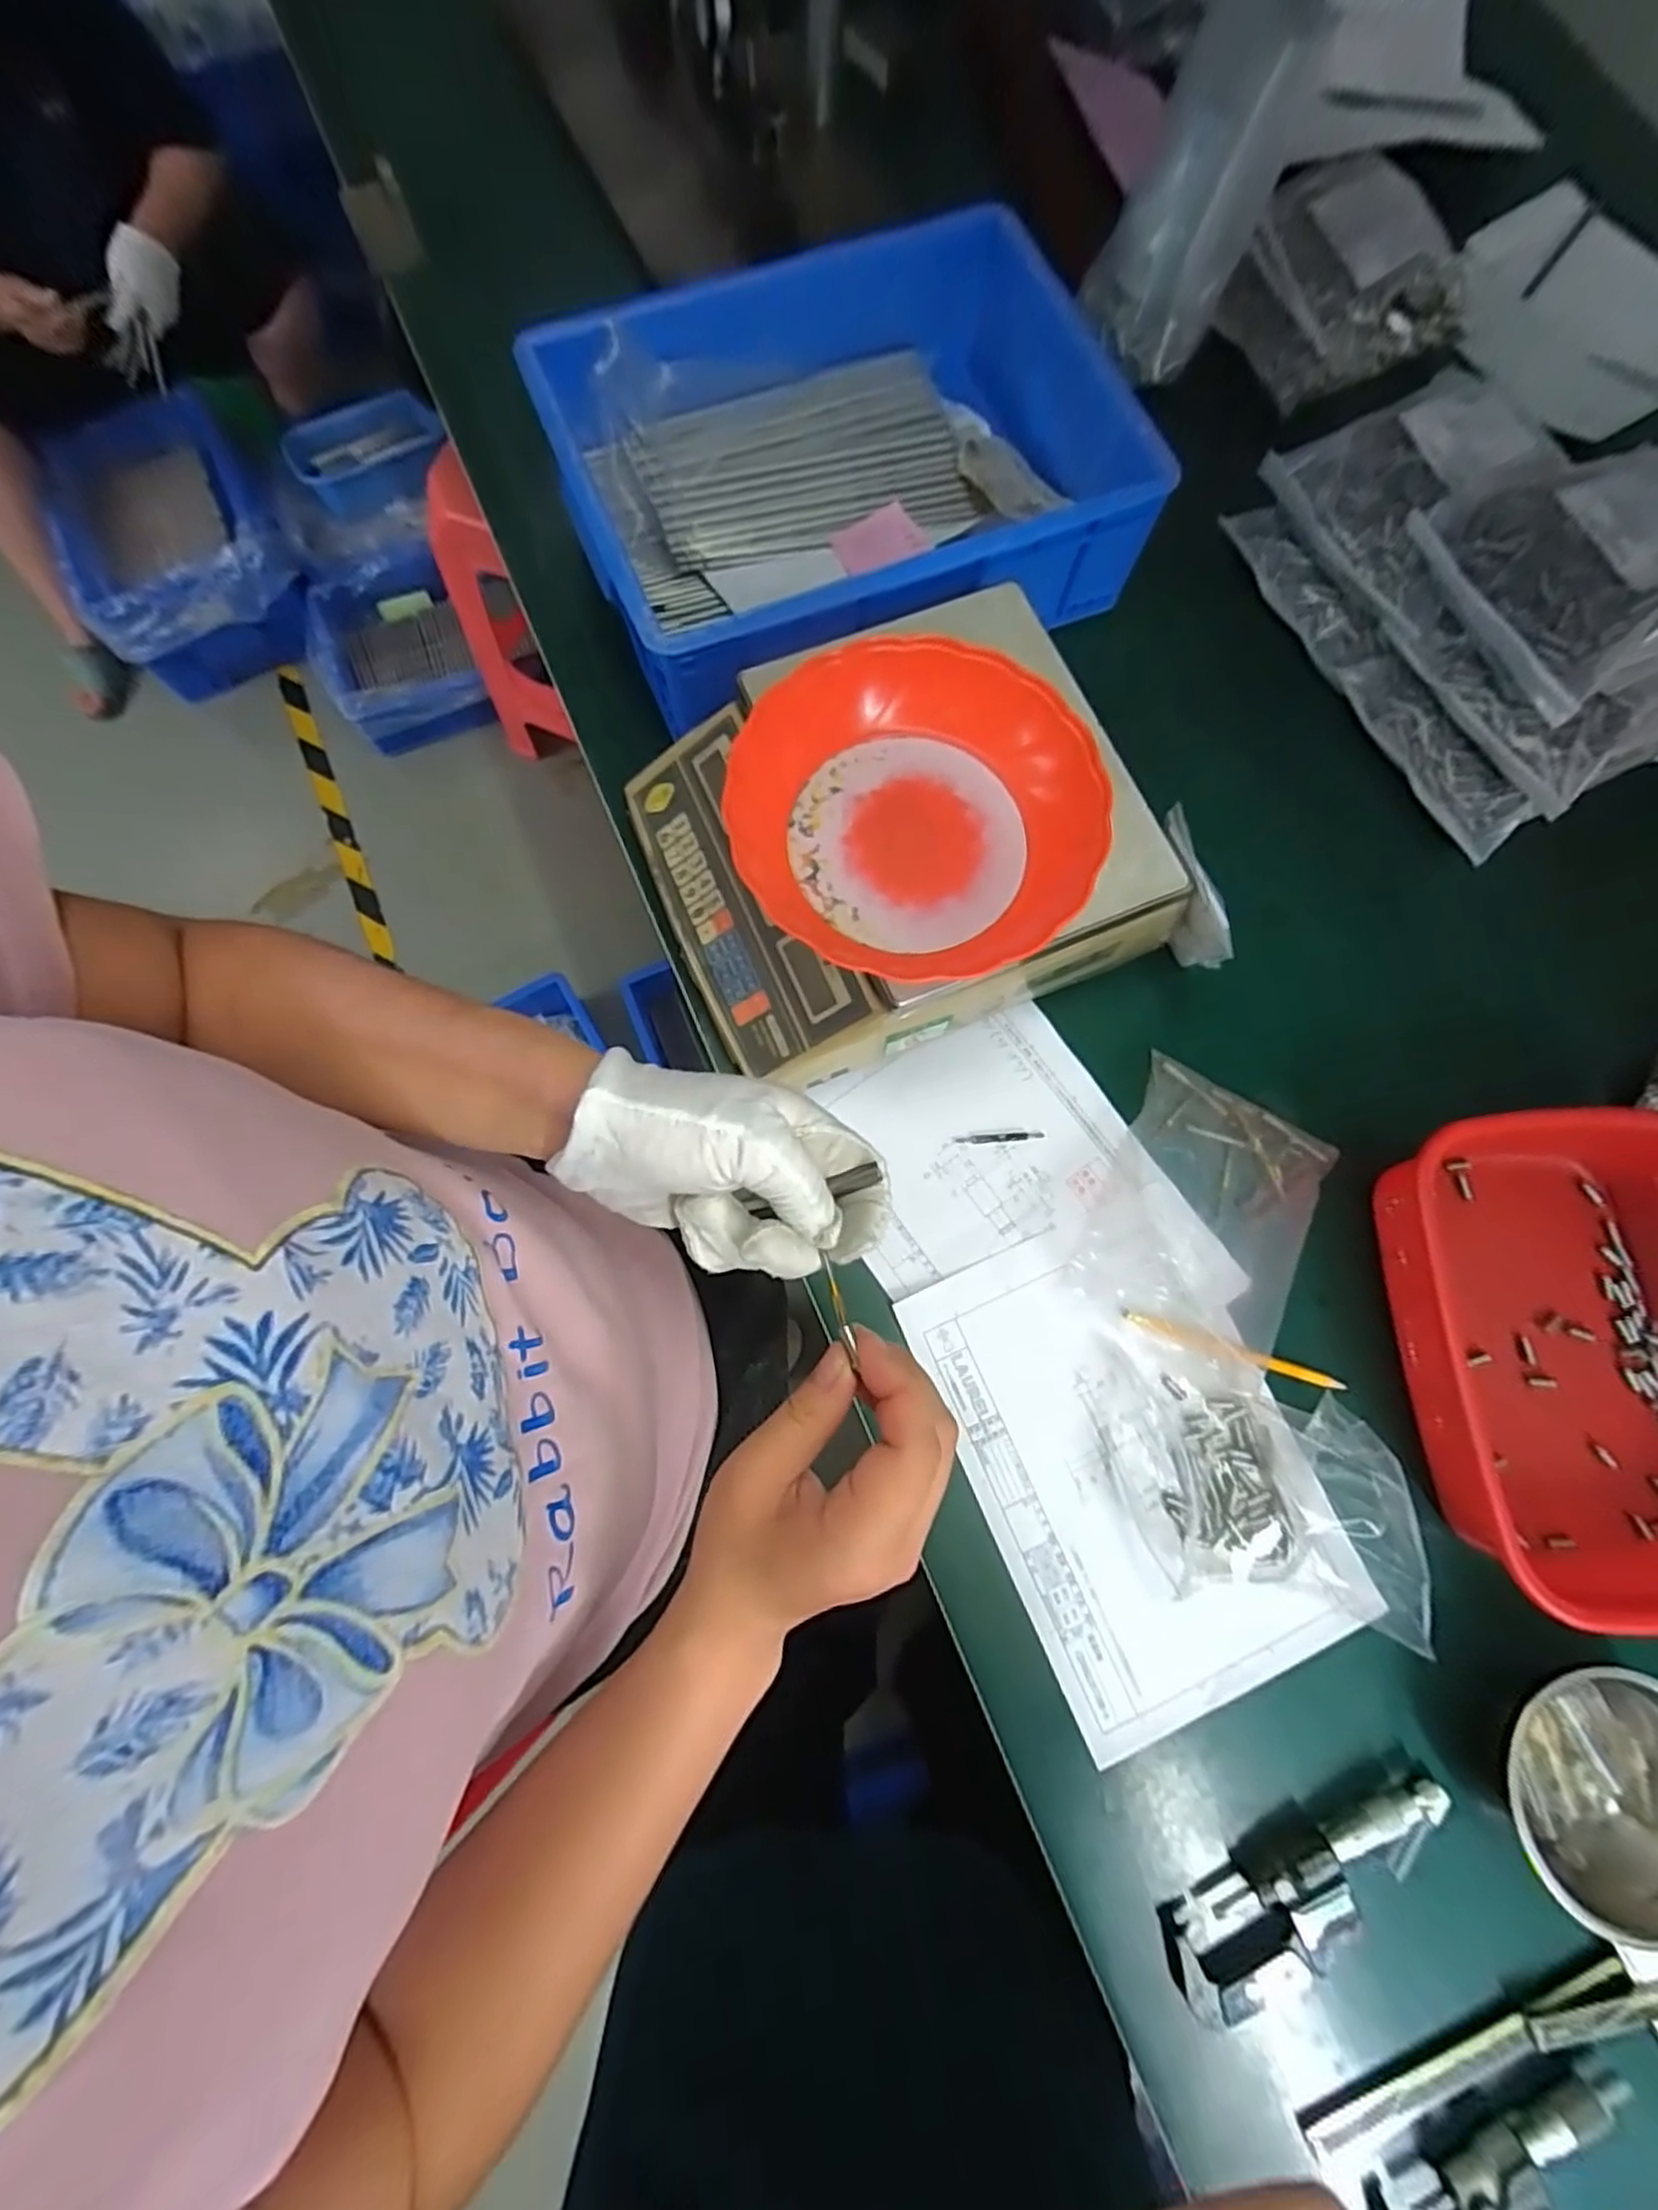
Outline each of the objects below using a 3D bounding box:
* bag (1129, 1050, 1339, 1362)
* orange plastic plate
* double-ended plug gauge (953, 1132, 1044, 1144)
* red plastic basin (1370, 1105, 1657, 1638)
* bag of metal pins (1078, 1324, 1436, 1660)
[{"bbox_3d":[0.273,0.066,0.540,0.136,0.016,0.161,26,79,5],"label":"bag"},{"bbox_3d":[0.052,-0.171,0.453,0.205,0.053,0.205,0,78,0],"label":"orange plastic plate"},{"bbox_3d":[0.125,0.024,0.551,0.065,0.004,0.006,-4,78,-1],"label":"double-ended plug gauge"},{"bbox_3d":[0.492,0.152,0.485,0.212,0.082,0.290,-7,78,-2],"label":"red plastic basin"},{"bbox_3d":[0.261,0.237,0.468,0.183,0.067,0.144,14,78,3],"label":"bag of metal pins"}]

